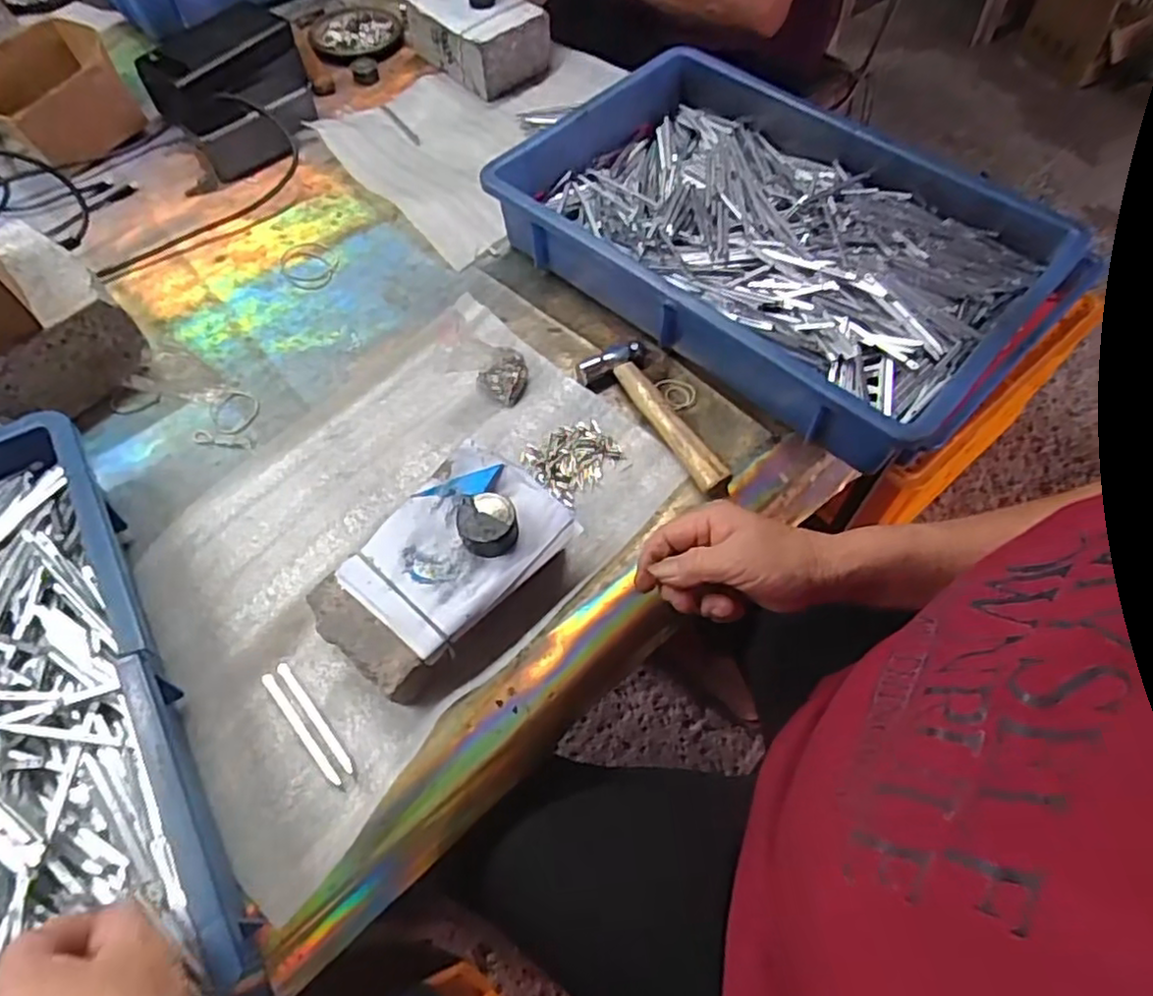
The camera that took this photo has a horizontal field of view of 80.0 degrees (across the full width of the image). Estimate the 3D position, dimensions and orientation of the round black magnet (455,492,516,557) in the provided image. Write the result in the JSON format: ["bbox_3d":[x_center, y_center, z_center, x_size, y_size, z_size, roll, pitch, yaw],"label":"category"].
[{"bbox_3d":[-0.059,0.018,0.455,0.038,0.021,0.036,0,59,1],"label":"round black magnet"}]

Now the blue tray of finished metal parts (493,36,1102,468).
[{"bbox_3d":[0.164,-0.229,0.606,0.424,0.076,0.277,39,67,21],"label":"blue tray of finished metal parts"}]

